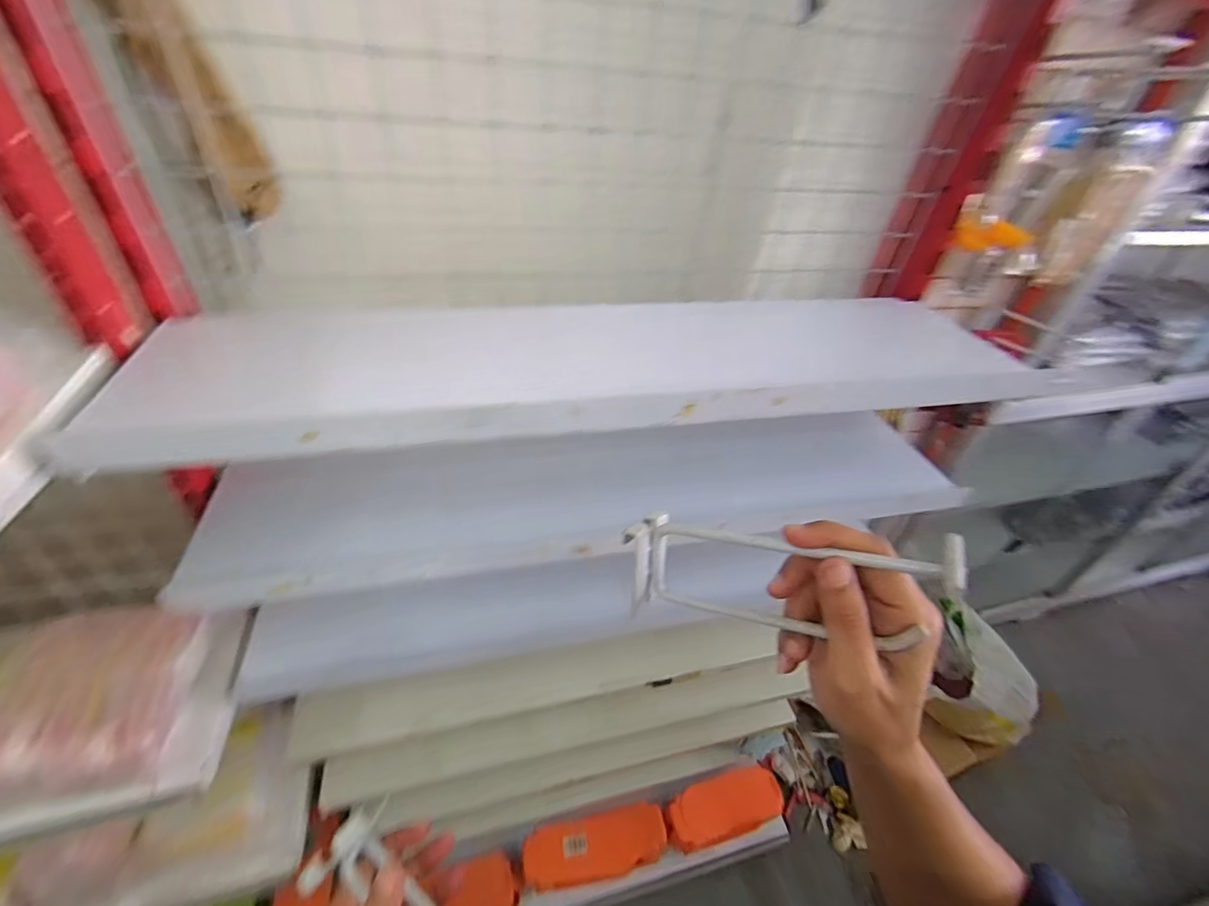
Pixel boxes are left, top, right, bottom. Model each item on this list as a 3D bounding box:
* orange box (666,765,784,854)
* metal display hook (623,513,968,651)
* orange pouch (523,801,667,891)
[{"bbox_3d":[0.279,0.813,1.175,0.291,0.067,0.120,-8,57,-16],"label":"orange box"},{"bbox_3d":[0.087,0.058,0.271,0.171,0.068,0.038,-8,29,35],"label":"metal display hook"},{"bbox_3d":[-0.018,0.867,1.124,0.318,0.060,0.112,-4,41,-13],"label":"orange pouch"}]

